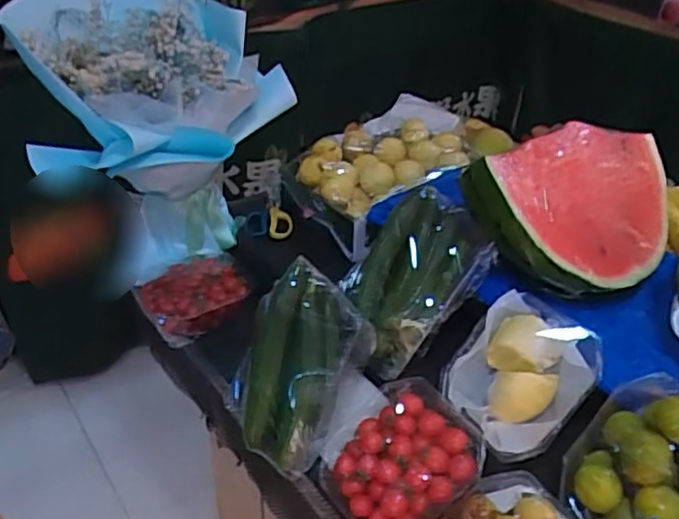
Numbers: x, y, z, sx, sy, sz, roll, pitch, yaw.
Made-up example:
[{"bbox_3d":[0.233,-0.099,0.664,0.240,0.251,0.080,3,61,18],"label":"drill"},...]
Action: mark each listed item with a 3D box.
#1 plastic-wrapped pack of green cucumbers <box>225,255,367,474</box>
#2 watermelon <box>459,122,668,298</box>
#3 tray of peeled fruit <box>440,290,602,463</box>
[{"bbox_3d":[-0.057,0.115,0.751,0.051,0.224,0.161,7,20,-45],"label":"plastic-wrapped pack of green cucumbers"},{"bbox_3d":[0.280,-0.057,0.723,0.261,0.134,0.143,-14,41,-21],"label":"watermelon"},{"bbox_3d":[0.192,0.122,0.686,0.131,0.050,0.153,39,88,33],"label":"tray of peeled fruit"}]

